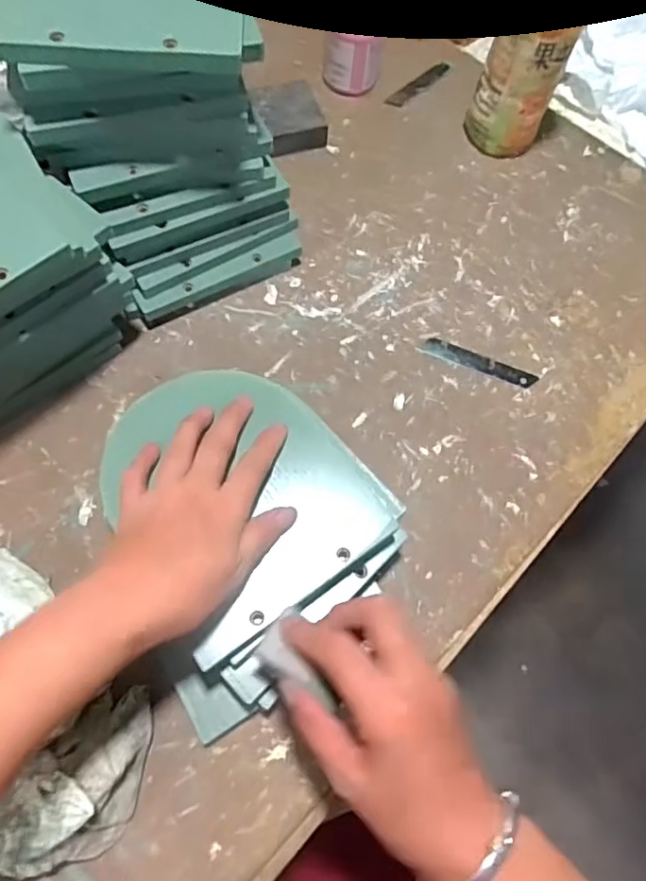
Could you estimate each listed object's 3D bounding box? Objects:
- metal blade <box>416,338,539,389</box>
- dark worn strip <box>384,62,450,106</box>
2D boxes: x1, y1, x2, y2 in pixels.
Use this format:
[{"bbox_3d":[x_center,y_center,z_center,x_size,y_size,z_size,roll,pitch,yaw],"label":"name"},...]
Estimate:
[{"bbox_3d":[0.132,-0.066,0.503,0.100,0.004,0.017,22,67,5],"label":"metal blade"},{"bbox_3d":[0.104,-0.386,0.640,0.018,0.004,0.094,43,72,11],"label":"dark worn strip"}]

